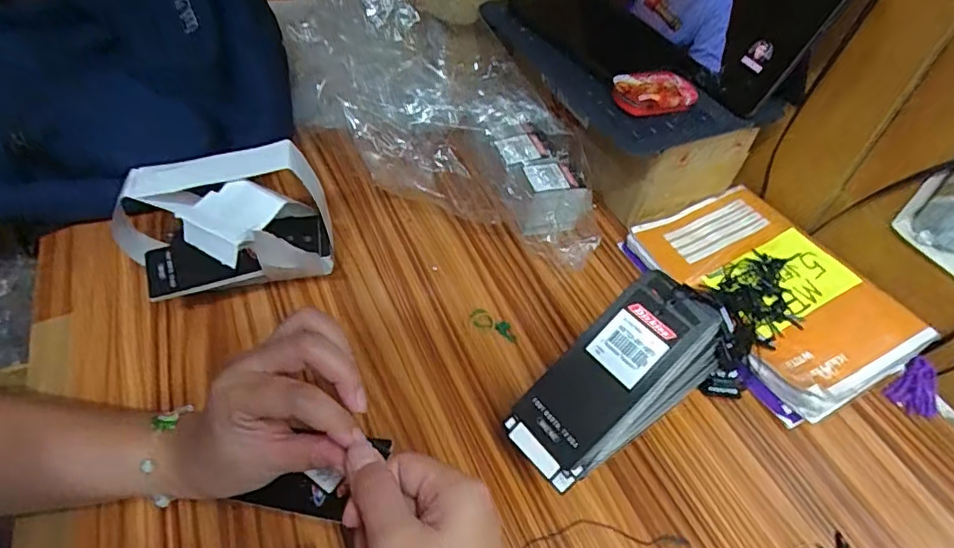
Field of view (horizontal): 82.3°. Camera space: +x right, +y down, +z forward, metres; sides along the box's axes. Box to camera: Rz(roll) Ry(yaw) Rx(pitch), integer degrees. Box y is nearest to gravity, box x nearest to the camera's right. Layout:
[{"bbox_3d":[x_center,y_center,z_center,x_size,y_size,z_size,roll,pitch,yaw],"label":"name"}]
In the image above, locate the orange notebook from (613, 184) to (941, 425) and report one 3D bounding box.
[{"bbox_3d":[0.238,0.013,0.457,0.143,0.030,0.203,-18,52,-21],"label":"orange notebook"}]

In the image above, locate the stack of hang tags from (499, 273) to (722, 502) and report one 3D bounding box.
[{"bbox_3d":[0.087,0.067,0.341,0.140,0.110,0.057,-26,55,-26],"label":"stack of hang tags"}]

